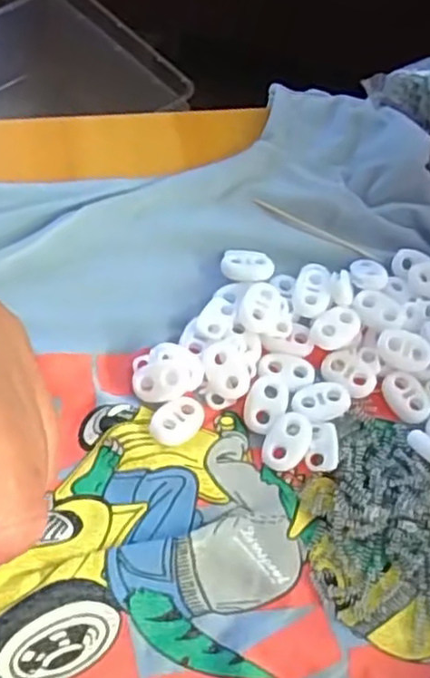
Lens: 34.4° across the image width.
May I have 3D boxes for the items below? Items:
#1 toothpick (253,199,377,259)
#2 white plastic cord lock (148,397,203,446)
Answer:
[{"bbox_3d":[0.044,-0.050,0.309,0.059,0.004,0.004,29,61,7],"label":"toothpick"},{"bbox_3d":[-0.014,0.030,0.253,0.021,0.007,0.015,-39,74,-26],"label":"white plastic cord lock"}]

